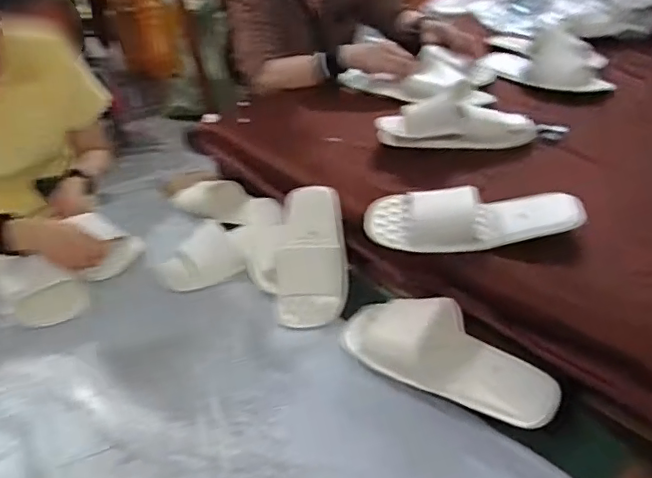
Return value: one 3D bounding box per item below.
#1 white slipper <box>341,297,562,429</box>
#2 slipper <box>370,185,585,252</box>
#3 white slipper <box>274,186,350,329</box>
[{"bbox_3d":[0.146,0.140,0.700,0.265,0.080,0.099,19,43,29],"label":"white slipper"},{"bbox_3d":[0.194,-0.026,0.767,0.278,0.062,0.103,-1,37,6],"label":"slipper"},{"bbox_3d":[-0.020,0.026,0.850,0.100,0.056,0.227,-1,60,0],"label":"white slipper"}]

